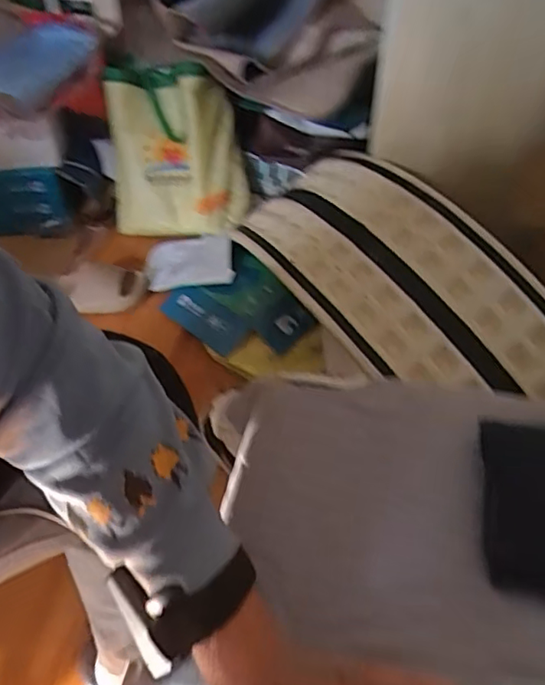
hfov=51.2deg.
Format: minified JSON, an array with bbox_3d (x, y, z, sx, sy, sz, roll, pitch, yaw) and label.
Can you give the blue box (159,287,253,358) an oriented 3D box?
[{"bbox_3d":[-0.130,-0.048,1.087,0.209,0.013,0.079,32,83,31],"label":"blue box"}]

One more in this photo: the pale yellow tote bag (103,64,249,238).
[{"bbox_3d":[-0.210,-0.434,1.290,0.281,0.359,0.157,5,23,17],"label":"pale yellow tote bag"}]

